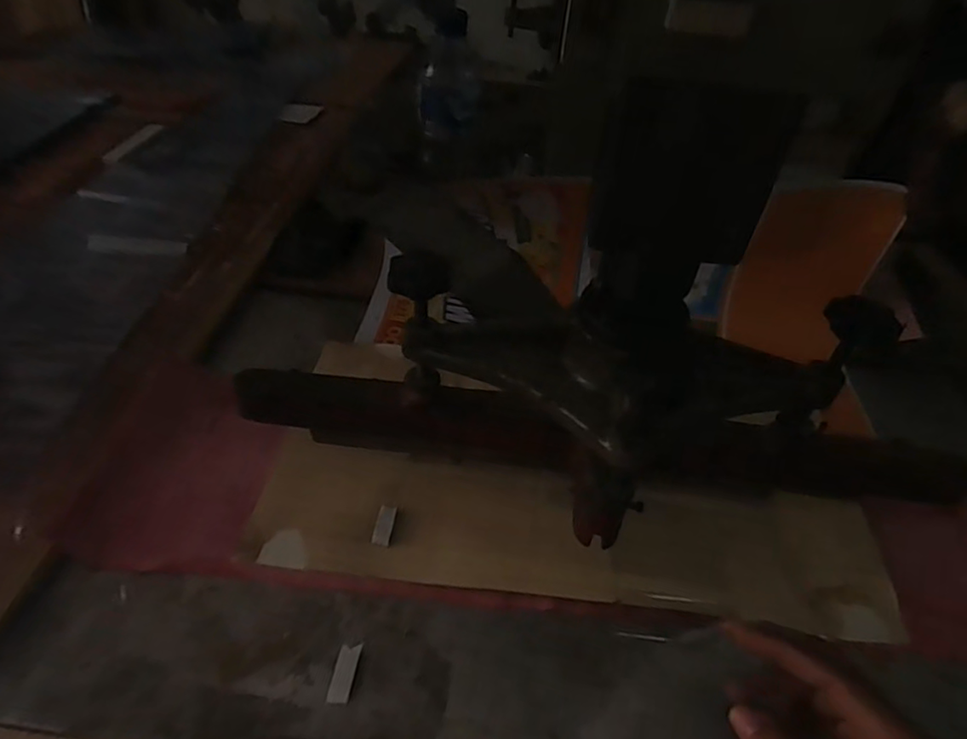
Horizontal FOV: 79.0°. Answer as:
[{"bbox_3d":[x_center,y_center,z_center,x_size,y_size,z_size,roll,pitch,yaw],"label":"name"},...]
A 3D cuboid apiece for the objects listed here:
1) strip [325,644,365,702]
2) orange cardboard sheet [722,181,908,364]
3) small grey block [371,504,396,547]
[{"bbox_3d":[-0.081,0.178,0.345,0.013,0.009,0.032,8,44,3],"label":"strip"},{"bbox_3d":[0.301,-0.092,0.552,0.106,0.175,0.013,21,37,19],"label":"orange cardboard sheet"},{"bbox_3d":[-0.069,0.110,0.414,0.012,0.009,0.030,9,44,4],"label":"small grey block"}]

